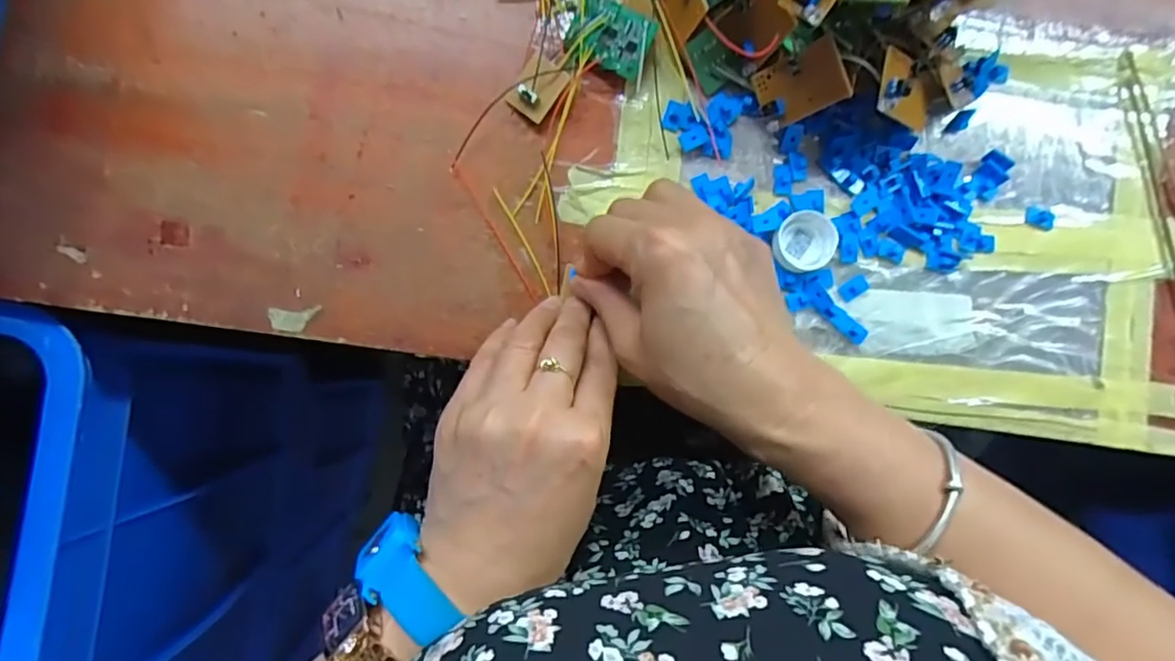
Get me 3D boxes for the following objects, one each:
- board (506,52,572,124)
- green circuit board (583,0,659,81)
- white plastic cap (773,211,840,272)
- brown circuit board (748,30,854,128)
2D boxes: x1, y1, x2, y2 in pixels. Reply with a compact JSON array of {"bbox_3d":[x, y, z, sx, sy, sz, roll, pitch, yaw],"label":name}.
[{"bbox_3d":[-0.026,-0.128,0.329,0.023,0.011,0.031,37,84,-1],"label":"board"},{"bbox_3d":[0.014,-0.154,0.328,0.040,0.006,0.030,26,106,6],"label":"green circuit board"},{"bbox_3d":[0.116,-0.048,0.332,0.033,0.009,0.032,0,86,-4],"label":"white plastic cap"},{"bbox_3d":[0.108,-0.125,0.317,0.007,0.043,0.033,-27,96,-51],"label":"brown circuit board"}]

